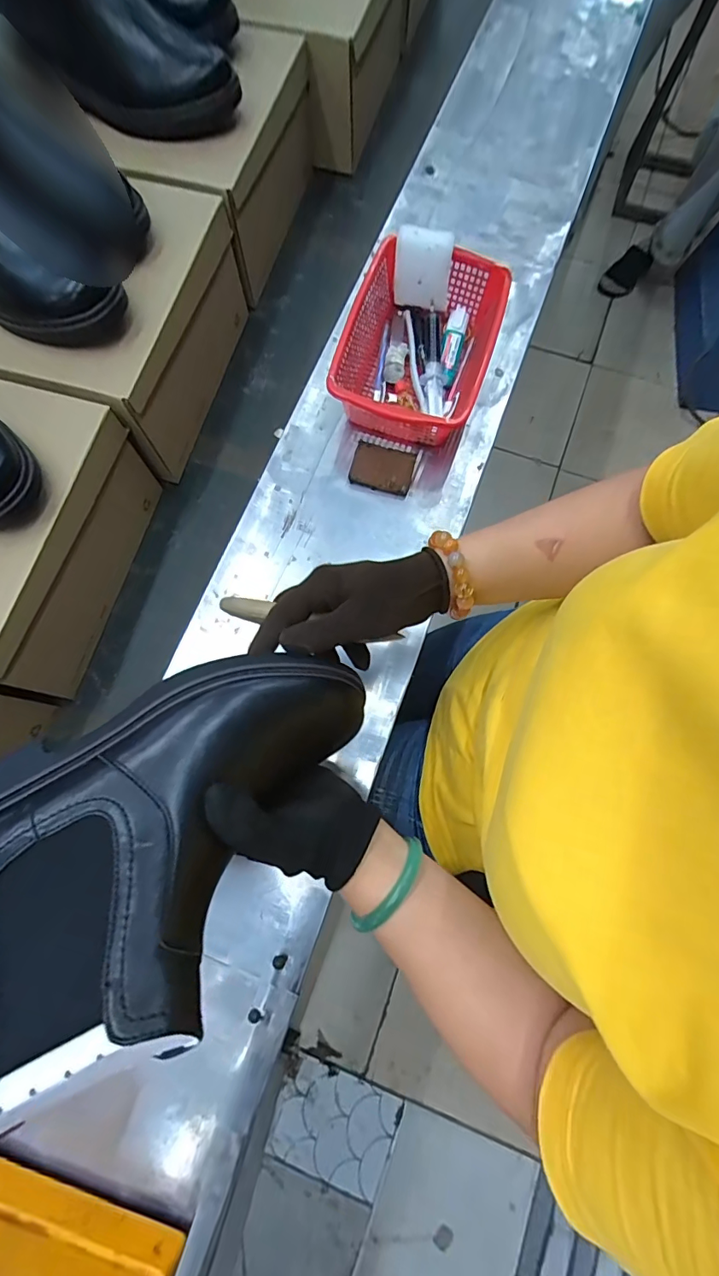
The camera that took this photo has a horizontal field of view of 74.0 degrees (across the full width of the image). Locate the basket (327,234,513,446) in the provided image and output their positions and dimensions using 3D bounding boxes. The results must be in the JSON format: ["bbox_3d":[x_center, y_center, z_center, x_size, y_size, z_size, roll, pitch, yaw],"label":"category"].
[{"bbox_3d":[0.064,-0.314,0.525,0.150,0.066,0.213,17,75,4],"label":"basket"}]

